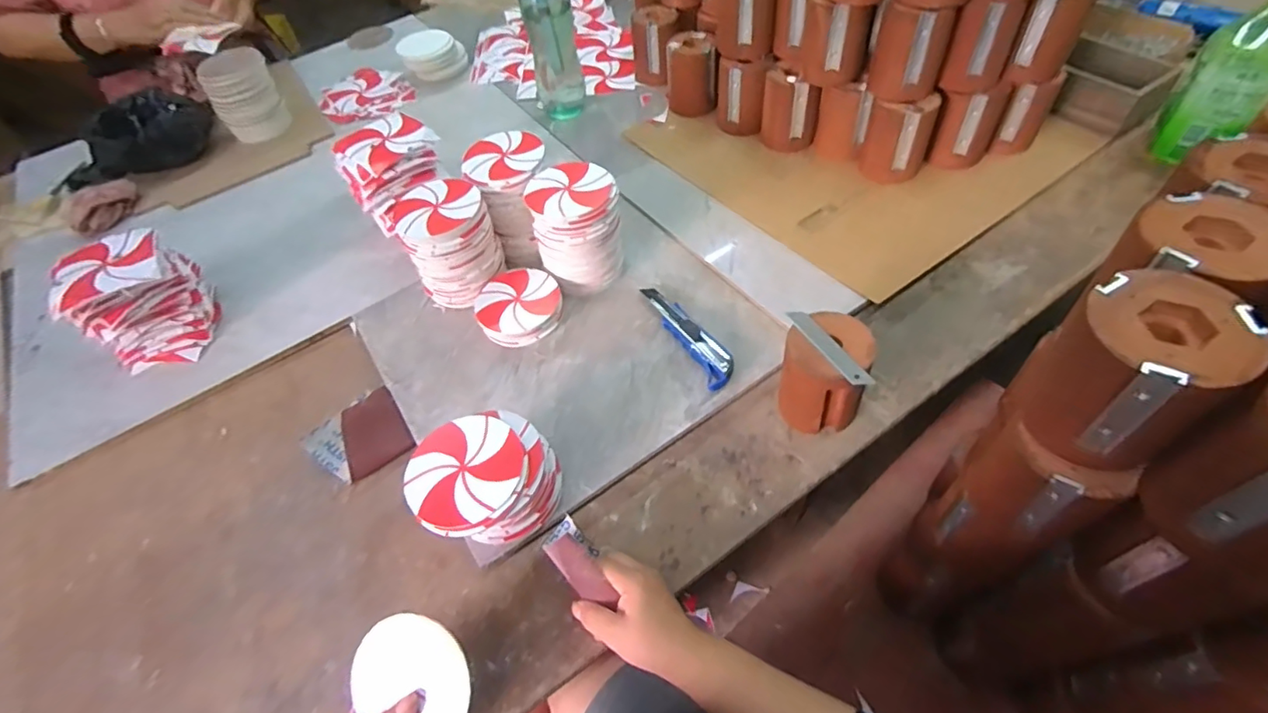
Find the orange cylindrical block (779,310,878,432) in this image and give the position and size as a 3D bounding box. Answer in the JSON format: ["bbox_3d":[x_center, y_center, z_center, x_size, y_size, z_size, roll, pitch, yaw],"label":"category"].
[{"bbox_3d":[0.182,0.018,0.538,0.077,0.094,0.077,-4,53,5],"label":"orange cylindrical block"}]

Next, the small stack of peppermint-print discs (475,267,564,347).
[{"bbox_3d":[-0.138,-0.061,0.680,0.098,0.038,0.099,-21,54,-8],"label":"small stack of peppermint-print discs"}]

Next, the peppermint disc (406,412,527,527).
[{"bbox_3d":[-0.145,0.096,0.479,0.099,0.009,0.097,-4,53,5],"label":"peppermint disc"}]

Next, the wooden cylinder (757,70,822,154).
[{"bbox_3d":[0.222,-0.347,0.801,0.078,0.098,0.074,9,55,14],"label":"wooden cylinder"}]

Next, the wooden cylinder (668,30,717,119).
[{"bbox_3d":[0.092,-0.445,0.895,0.075,0.104,0.076,-3,53,5],"label":"wooden cylinder"}]

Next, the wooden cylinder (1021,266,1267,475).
[{"bbox_3d":[0.289,0.011,0.333,0.076,0.097,0.075,-4,53,5],"label":"wooden cylinder"}]

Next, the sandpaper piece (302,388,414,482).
[{"bbox_3d":[-0.307,0.090,0.625,0.100,0.030,0.101,-32,56,-16],"label":"sandpaper piece"}]

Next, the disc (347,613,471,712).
[{"bbox_3d":[-0.169,0.247,0.427,0.098,0.007,0.089,33,92,13],"label":"disc"}]

